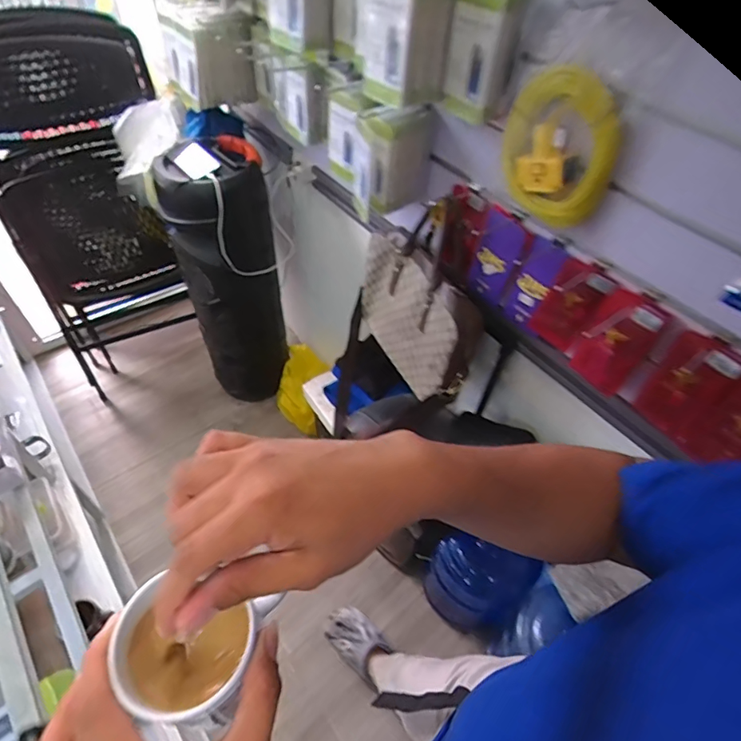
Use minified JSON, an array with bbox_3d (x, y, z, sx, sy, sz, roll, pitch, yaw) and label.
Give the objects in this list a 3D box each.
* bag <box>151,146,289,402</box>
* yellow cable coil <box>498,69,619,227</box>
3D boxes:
[{"bbox_3d":[-0.431,-0.237,1.488,0.252,0.861,0.197,14,52,7],"label":"bag"},{"bbox_3d":[0.251,-0.298,0.626,0.167,0.230,0.043,40,77,11],"label":"yellow cable coil"}]

